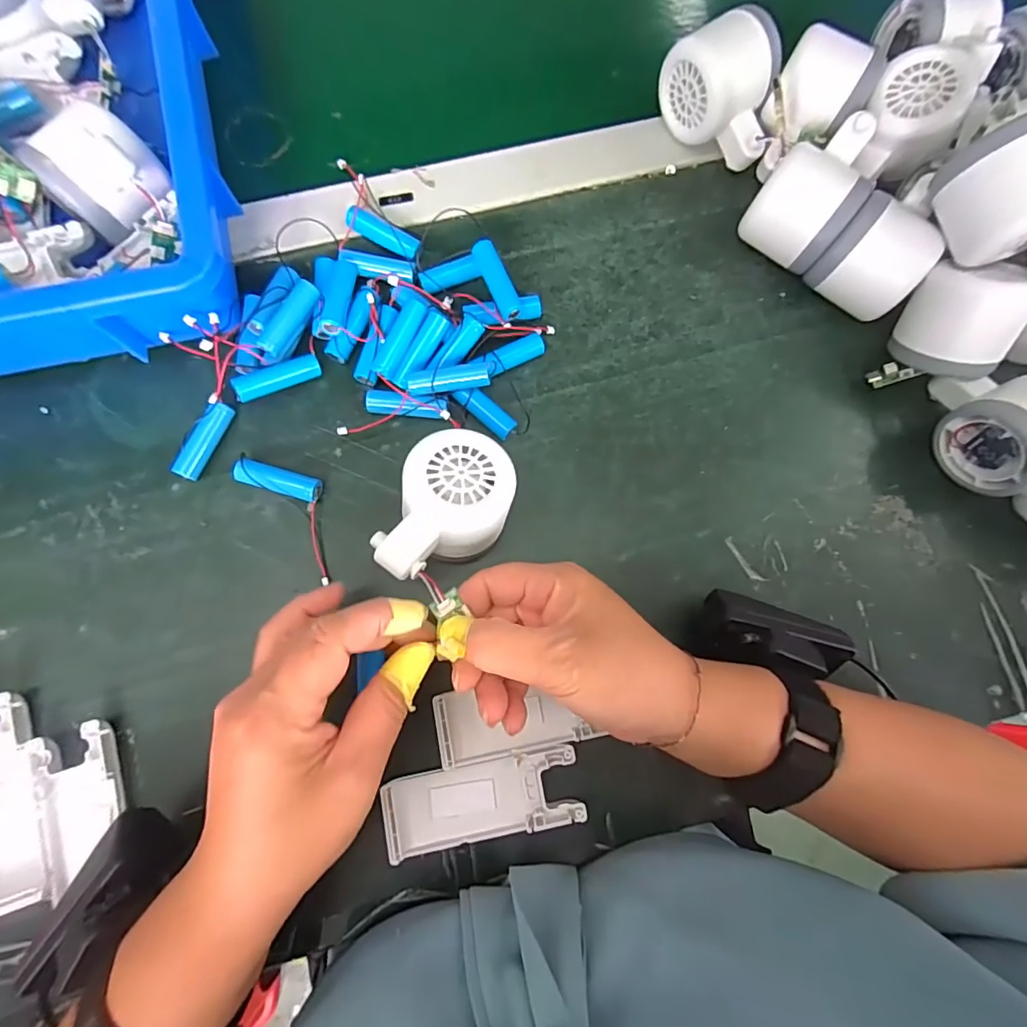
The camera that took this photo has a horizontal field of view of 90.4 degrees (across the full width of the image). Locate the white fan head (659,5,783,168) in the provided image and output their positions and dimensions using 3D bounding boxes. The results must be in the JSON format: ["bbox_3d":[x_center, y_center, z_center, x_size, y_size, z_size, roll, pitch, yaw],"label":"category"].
[{"bbox_3d":[0.142,-0.276,0.339,0.050,0.061,0.079,-37,85,-8],"label":"white fan head"}]

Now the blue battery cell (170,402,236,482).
[{"bbox_3d":[-0.186,-0.044,0.306,0.011,0.018,0.049,23,81,1],"label":"blue battery cell"}]

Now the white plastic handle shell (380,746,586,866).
[{"bbox_3d":[-0.016,0.157,0.279,0.104,0.010,0.039,-11,82,-5],"label":"white plastic handle shell"}]

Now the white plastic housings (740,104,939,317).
[{"bbox_3d":[0.210,-0.181,0.327,0.111,0.062,0.073,40,81,3],"label":"white plastic housings"}]

